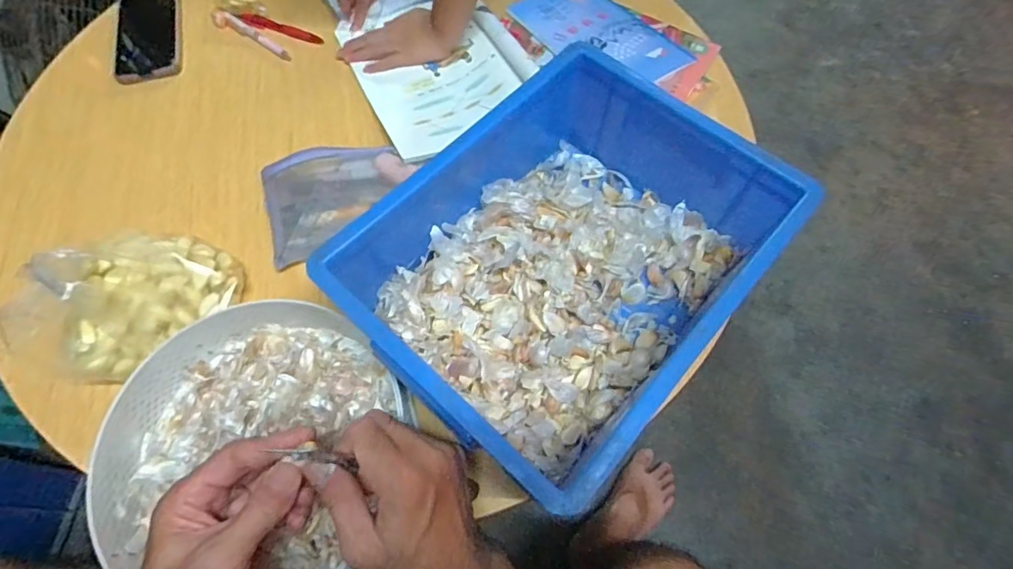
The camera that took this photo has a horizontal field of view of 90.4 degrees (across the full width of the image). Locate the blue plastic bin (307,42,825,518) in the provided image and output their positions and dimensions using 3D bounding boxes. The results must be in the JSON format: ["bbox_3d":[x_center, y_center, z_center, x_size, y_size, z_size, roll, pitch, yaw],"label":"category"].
[{"bbox_3d":[0.054,-0.023,0.449,0.264,0.123,0.350,39,66,18],"label":"blue plastic bin"}]

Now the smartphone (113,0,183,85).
[{"bbox_3d":[-0.466,-0.327,0.655,0.078,0.009,0.156,-11,68,-13],"label":"smartphone"}]

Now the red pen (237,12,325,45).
[{"bbox_3d":[-0.294,-0.333,0.654,0.119,0.008,0.017,19,62,8],"label":"red pen"}]

